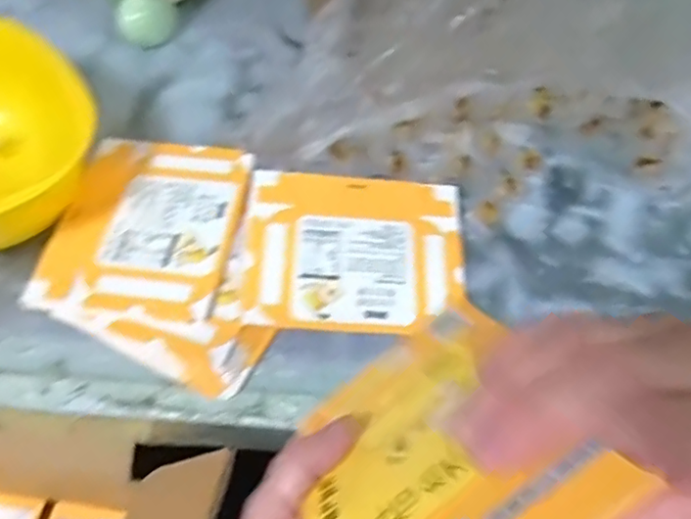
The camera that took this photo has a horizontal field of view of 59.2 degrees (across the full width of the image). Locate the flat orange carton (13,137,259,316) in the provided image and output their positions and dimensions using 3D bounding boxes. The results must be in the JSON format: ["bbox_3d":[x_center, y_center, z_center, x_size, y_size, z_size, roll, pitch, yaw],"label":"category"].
[{"bbox_3d":[-0.157,-0.030,0.488,0.140,0.007,0.166,7,56,6],"label":"flat orange carton"}]

